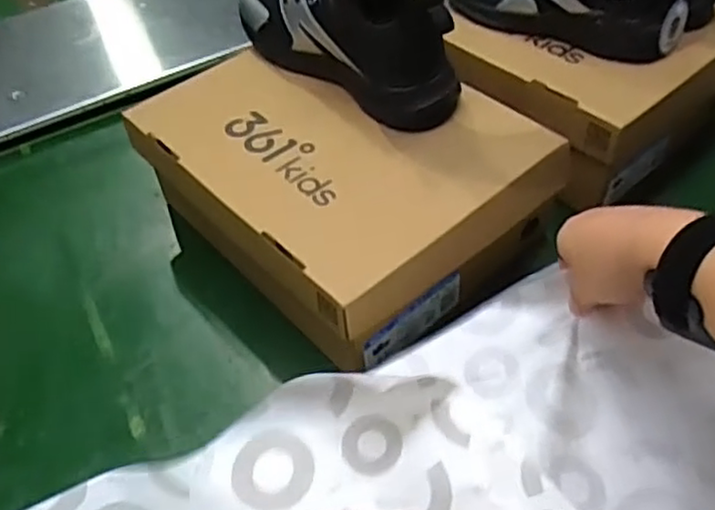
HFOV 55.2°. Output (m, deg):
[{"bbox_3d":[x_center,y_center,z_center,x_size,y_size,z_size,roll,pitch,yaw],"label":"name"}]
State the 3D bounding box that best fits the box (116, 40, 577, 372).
[{"bbox_3d":[-0.003,-0.067,0.582,0.234,0.113,0.310,-39,58,-23],"label":"box"}]

